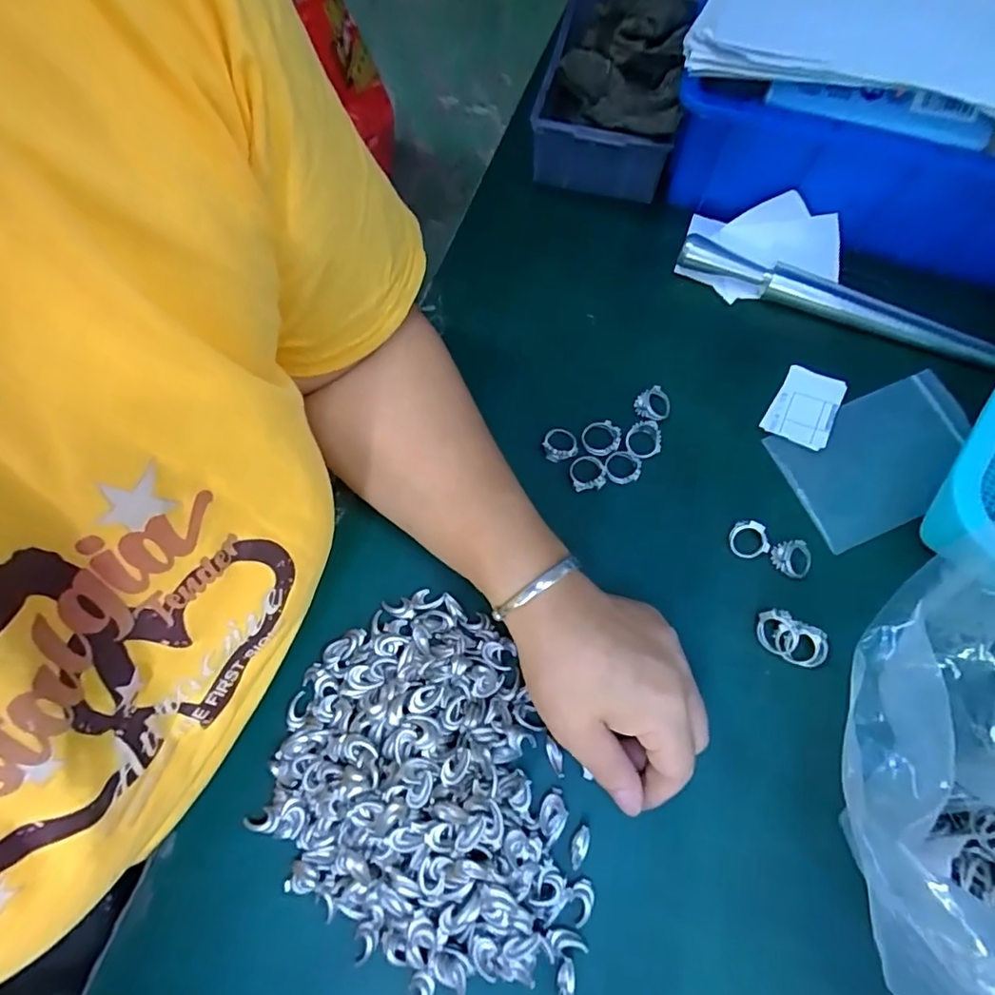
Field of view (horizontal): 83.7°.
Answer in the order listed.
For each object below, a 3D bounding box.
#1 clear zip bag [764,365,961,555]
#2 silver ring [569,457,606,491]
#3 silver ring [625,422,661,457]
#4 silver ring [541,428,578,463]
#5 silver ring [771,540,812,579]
[{"bbox_3d":[0.240,-0.024,0.345,0.121,0.005,0.079,-22,72,-6],"label":"clear zip bag"},{"bbox_3d":[0.056,-0.016,0.345,0.021,0.007,0.022,0,71,1],"label":"silver ring"},{"bbox_3d":[0.092,-0.036,0.350,0.021,0.004,0.024,1,71,2],"label":"silver ring"},{"bbox_3d":[0.040,-0.034,0.350,0.022,0.008,0.021,0,71,1],"label":"silver ring"},{"bbox_3d":[0.171,0.036,0.321,0.023,0.005,0.021,0,71,1],"label":"silver ring"}]

